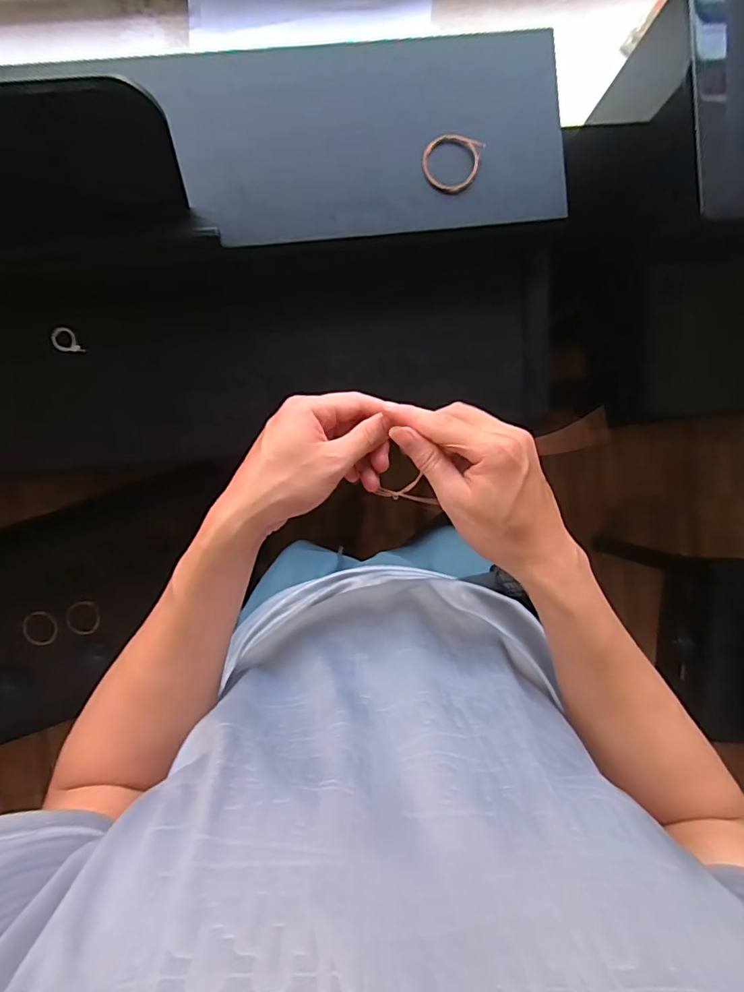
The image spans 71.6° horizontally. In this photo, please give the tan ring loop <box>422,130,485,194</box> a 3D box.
[{"bbox_3d":[0.082,-0.350,0.541,0.059,0.005,0.057,0,102,1],"label":"tan ring loop"}]

